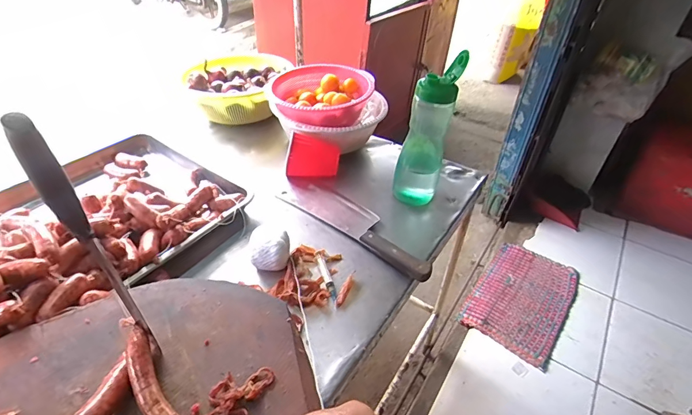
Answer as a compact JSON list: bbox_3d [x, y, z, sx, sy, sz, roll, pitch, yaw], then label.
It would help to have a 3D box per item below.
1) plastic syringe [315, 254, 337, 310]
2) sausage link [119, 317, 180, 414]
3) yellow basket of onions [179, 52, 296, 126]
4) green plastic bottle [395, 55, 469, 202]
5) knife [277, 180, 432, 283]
[{"bbox_3d":[-0.030,0.116,0.646,0.013,0.016,0.106,-10,42,-16],"label":"plastic syringe"},{"bbox_3d":[-0.197,0.185,0.405,0.034,0.034,0.176,-29,49,-33],"label":"sausage link"},{"bbox_3d":[-0.277,-0.315,1.039,0.248,0.099,0.256,9,40,6],"label":"yellow basket of onions"},{"bbox_3d":[0.151,-0.135,0.760,0.088,0.276,0.074,10,40,7],"label":"green plastic bottle"},{"bbox_3d":[0.018,0.021,0.757,0.363,0.031,0.089,33,48,30],"label":"knife"}]

